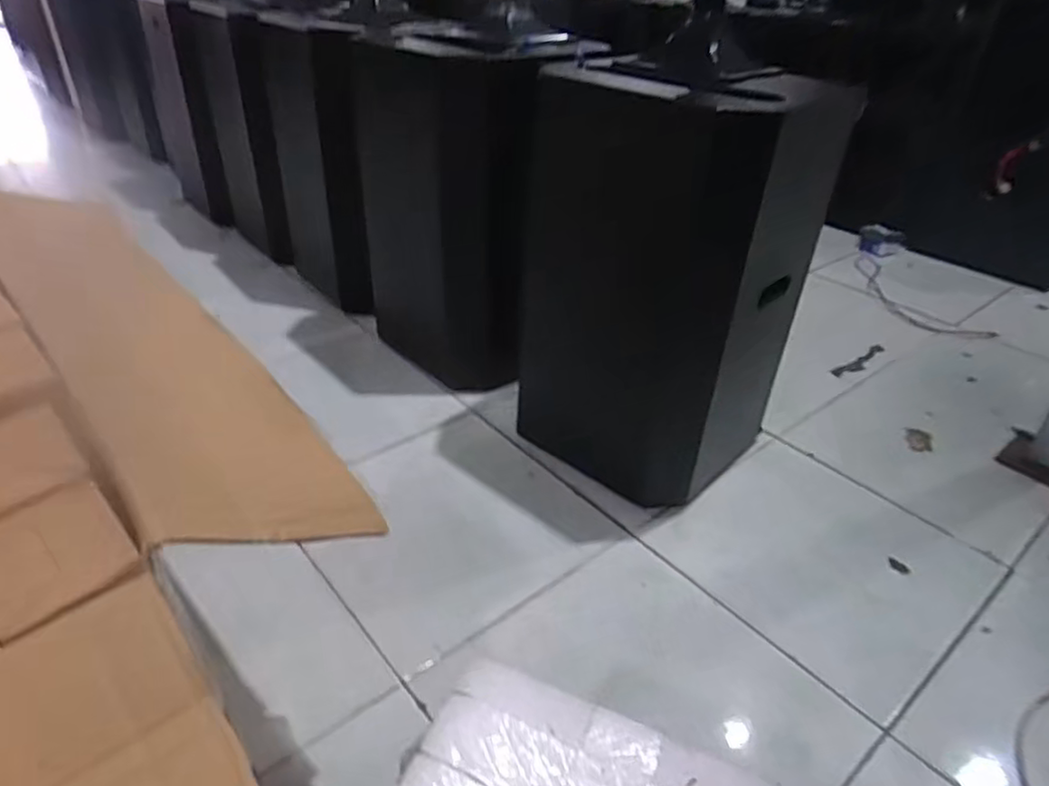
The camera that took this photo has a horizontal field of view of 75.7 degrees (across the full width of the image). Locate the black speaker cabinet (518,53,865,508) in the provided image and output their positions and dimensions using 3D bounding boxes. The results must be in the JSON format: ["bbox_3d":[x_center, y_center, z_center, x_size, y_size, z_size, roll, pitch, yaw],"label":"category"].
[{"bbox_3d":[0.207,-0.159,1.042,0.341,0.591,0.288,26,40,31],"label":"black speaker cabinet"}]

